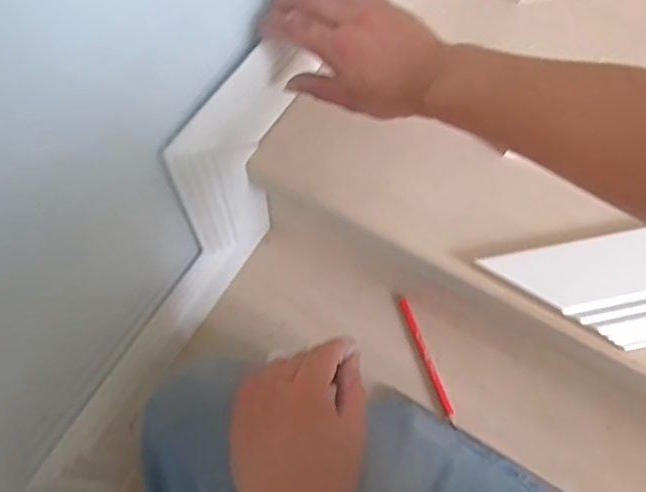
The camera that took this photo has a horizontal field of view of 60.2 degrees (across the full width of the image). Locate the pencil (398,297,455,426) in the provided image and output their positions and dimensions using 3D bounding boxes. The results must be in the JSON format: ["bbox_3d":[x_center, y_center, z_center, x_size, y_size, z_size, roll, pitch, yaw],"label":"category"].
[{"bbox_3d":[0.119,0.128,0.634,0.011,0.005,0.150,-17,67,-9],"label":"pencil"}]

